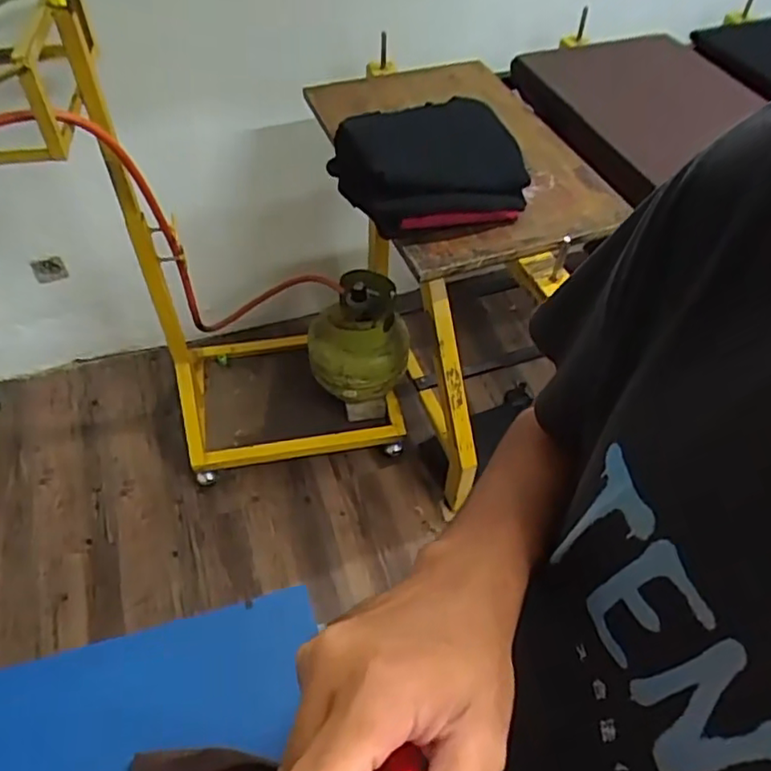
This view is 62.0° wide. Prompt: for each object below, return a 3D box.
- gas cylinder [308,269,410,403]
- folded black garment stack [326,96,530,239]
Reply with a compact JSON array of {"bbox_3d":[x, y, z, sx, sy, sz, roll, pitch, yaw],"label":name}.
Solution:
[{"bbox_3d":[-0.064,-0.119,1.557,0.242,0.230,0.224,3,52,1],"label":"gas cylinder"},{"bbox_3d":[0.082,-0.376,1.063,0.315,0.076,0.295,-19,55,-16],"label":"folded black garment stack"}]

